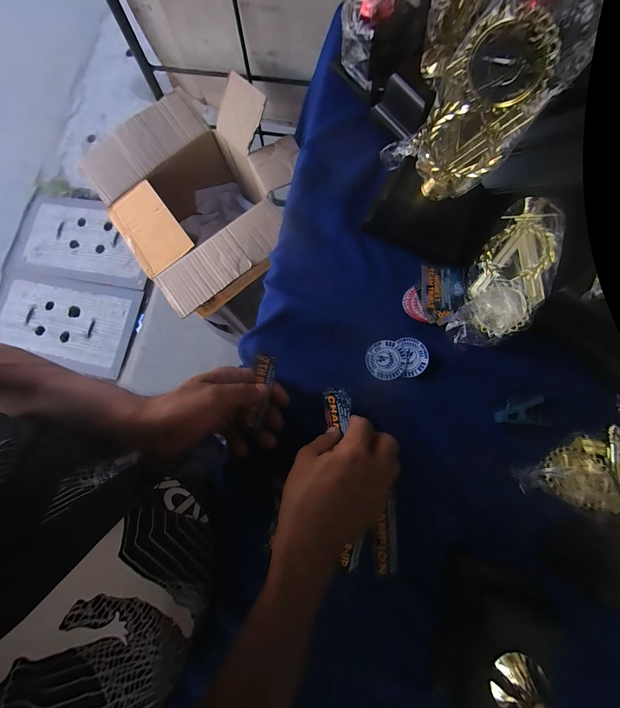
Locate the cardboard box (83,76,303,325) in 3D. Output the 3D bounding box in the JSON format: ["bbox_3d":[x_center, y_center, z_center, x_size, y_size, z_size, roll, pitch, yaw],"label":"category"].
[{"bbox_3d":[-0.215,-0.318,0.652,0.366,0.220,0.395,-39,80,-6],"label":"cardboard box"}]

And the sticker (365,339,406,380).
[{"bbox_3d":[0.088,0.007,0.344,0.044,0.004,0.045,1,96,8],"label":"sticker"}]

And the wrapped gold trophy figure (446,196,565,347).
[{"bbox_3d":[0.222,-0.083,0.334,0.071,0.042,0.164,25,95,6],"label":"wrapped gold trophy figure"}]

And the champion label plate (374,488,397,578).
[{"bbox_3d":[0.080,0.189,0.313,0.022,0.010,0.074,1,78,2],"label":"champion label plate"}]

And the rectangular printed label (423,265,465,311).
[{"bbox_3d":[0.159,-0.078,0.355,0.049,0.004,0.054,3,79,2],"label":"rectangular printed label"}]

